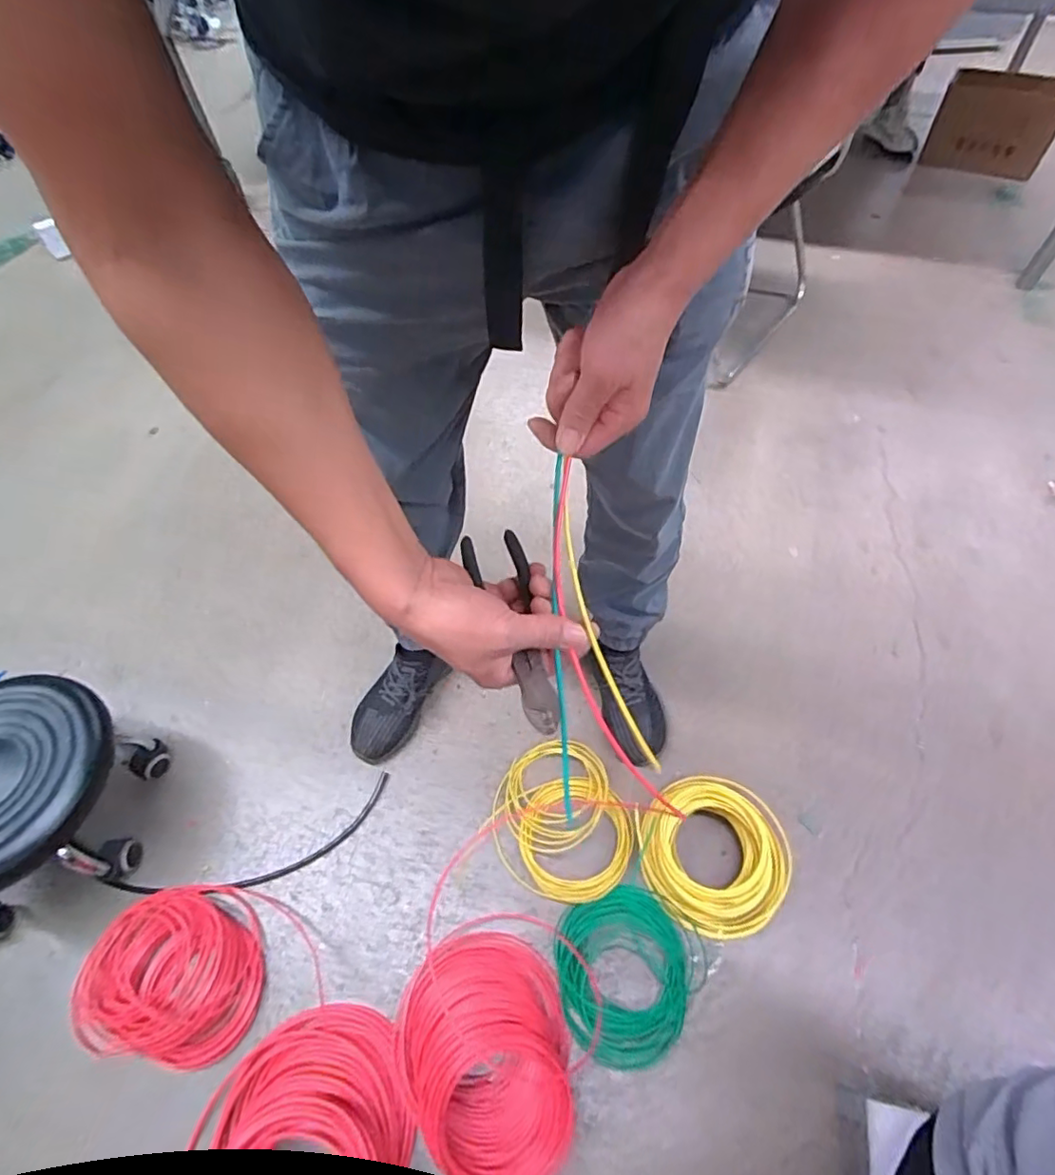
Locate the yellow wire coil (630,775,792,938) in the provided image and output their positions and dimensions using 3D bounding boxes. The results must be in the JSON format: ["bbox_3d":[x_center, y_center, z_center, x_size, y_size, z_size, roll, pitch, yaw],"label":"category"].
[{"bbox_3d":[0.285,0.402,0.877,0.218,0.075,0.218,-1,56,2],"label":"yellow wire coil"}]

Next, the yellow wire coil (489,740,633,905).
[{"bbox_3d":[0.044,0.378,0.940,0.219,0.033,0.252,-20,57,-11],"label":"yellow wire coil"}]

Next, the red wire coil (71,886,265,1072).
[{"bbox_3d":[-0.504,0.548,0.831,0.239,0.075,0.208,9,57,8],"label":"red wire coil"}]

